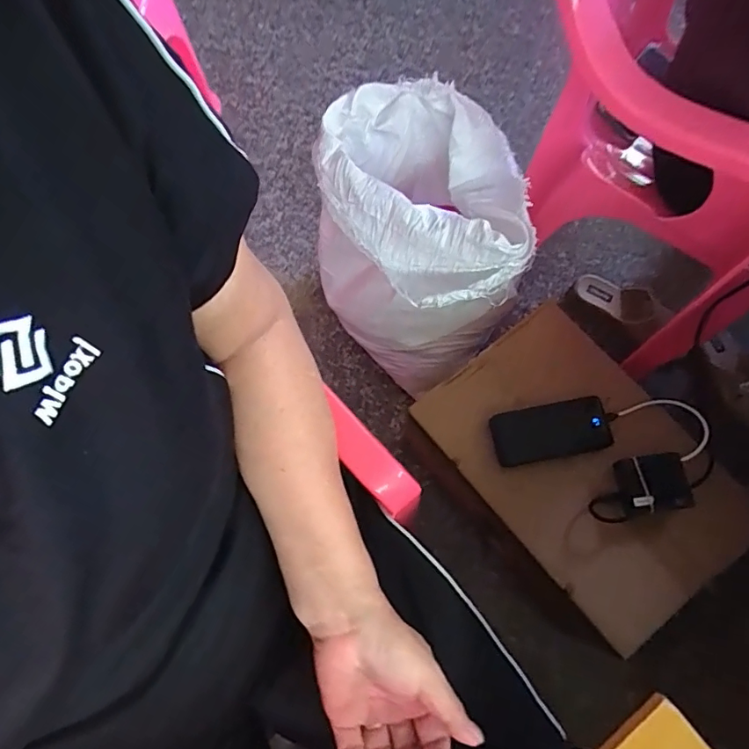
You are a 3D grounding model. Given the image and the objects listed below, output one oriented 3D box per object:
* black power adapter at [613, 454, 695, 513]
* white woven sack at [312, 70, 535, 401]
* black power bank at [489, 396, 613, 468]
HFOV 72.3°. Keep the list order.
[{"bbox_3d":[0.368,0.143,0.673,0.080,0.033,0.071,-3,72,0],"label":"black power adapter"},{"bbox_3d":[0.061,-0.189,0.780,0.258,0.322,0.308,-29,73,-8],"label":"white woven sack"},{"bbox_3d":[0.245,0.080,0.713,0.154,0.027,0.070,-10,72,-2],"label":"black power bank"}]

